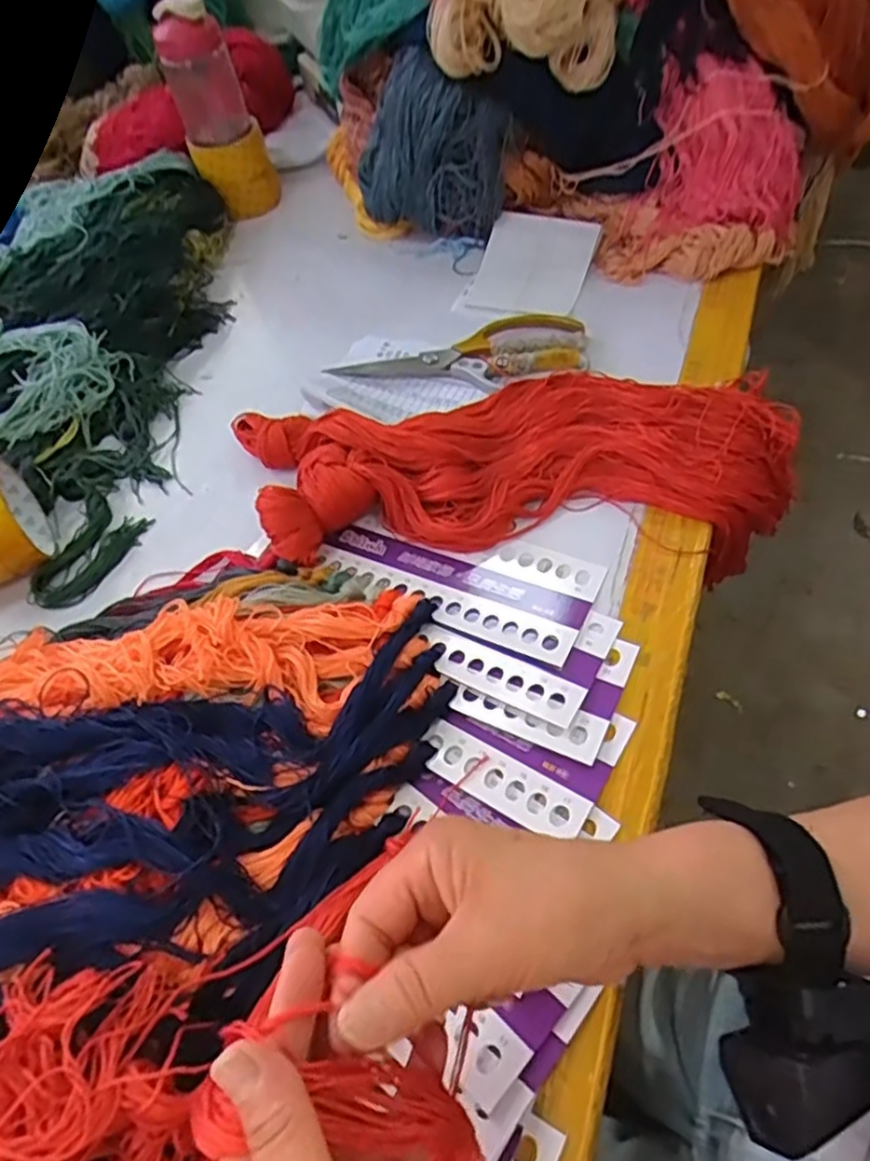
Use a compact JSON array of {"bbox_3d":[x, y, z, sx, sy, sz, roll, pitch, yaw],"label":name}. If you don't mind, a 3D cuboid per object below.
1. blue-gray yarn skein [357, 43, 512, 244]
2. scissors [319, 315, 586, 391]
[{"bbox_3d":[-0.007,-0.410,0.689,0.153,0.148,0.073,28,63,27],"label":"blue-gray yarn skein"},{"bbox_3d":[0.022,-0.185,0.598,0.209,0.027,0.078,-11,56,-5],"label":"scissors"}]

